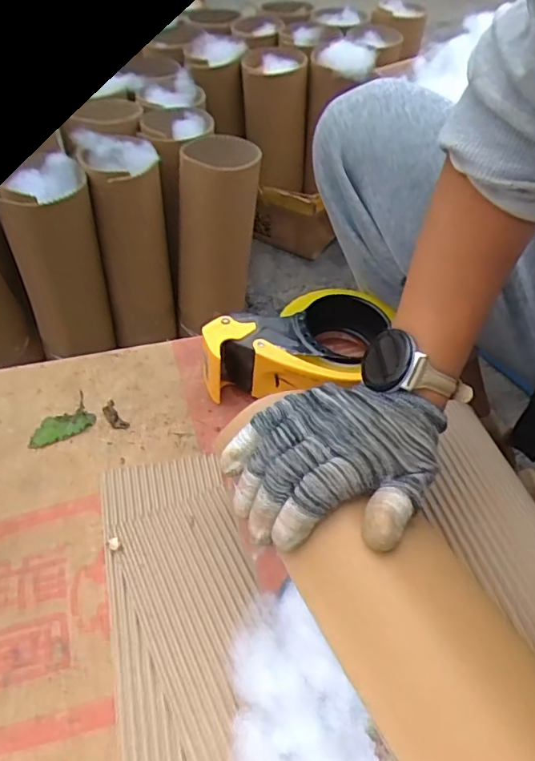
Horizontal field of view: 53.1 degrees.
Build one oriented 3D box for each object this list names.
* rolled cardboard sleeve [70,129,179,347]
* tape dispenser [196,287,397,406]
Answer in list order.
[{"bbox_3d":[-0.158,-0.149,0.648,0.083,0.269,0.076,-11,51,-12],"label":"rolled cardboard sleeve"},{"bbox_3d":[0.032,-0.037,0.460,0.159,0.055,0.108,4,50,1],"label":"tape dispenser"}]

